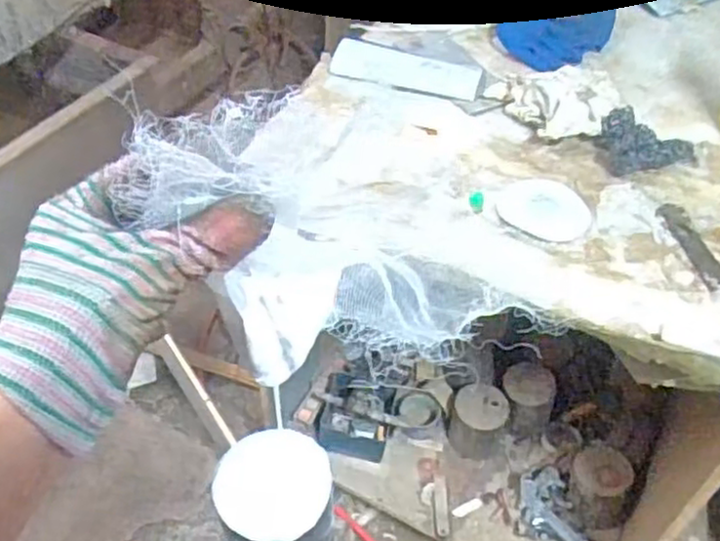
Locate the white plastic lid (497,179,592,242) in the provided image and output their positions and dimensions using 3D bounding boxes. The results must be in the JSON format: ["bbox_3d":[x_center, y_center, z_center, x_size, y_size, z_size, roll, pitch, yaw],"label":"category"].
[{"bbox_3d":[0.238,-0.079,0.907,0.113,0.005,0.108,0,47,0],"label":"white plastic lid"}]

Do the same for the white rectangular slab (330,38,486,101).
[{"bbox_3d":[0.073,-0.305,1.094,0.230,0.017,0.099,14,48,12],"label":"white rectangular slab"}]

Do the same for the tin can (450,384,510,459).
[{"bbox_3d":[0.245,0.316,1.473,0.113,0.134,0.112,0,47,0],"label":"tin can"}]

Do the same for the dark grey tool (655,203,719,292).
[{"bbox_3d":[0.405,-0.030,0.867,0.037,0.009,0.144,-6,47,-7],"label":"dark grey tool"}]

